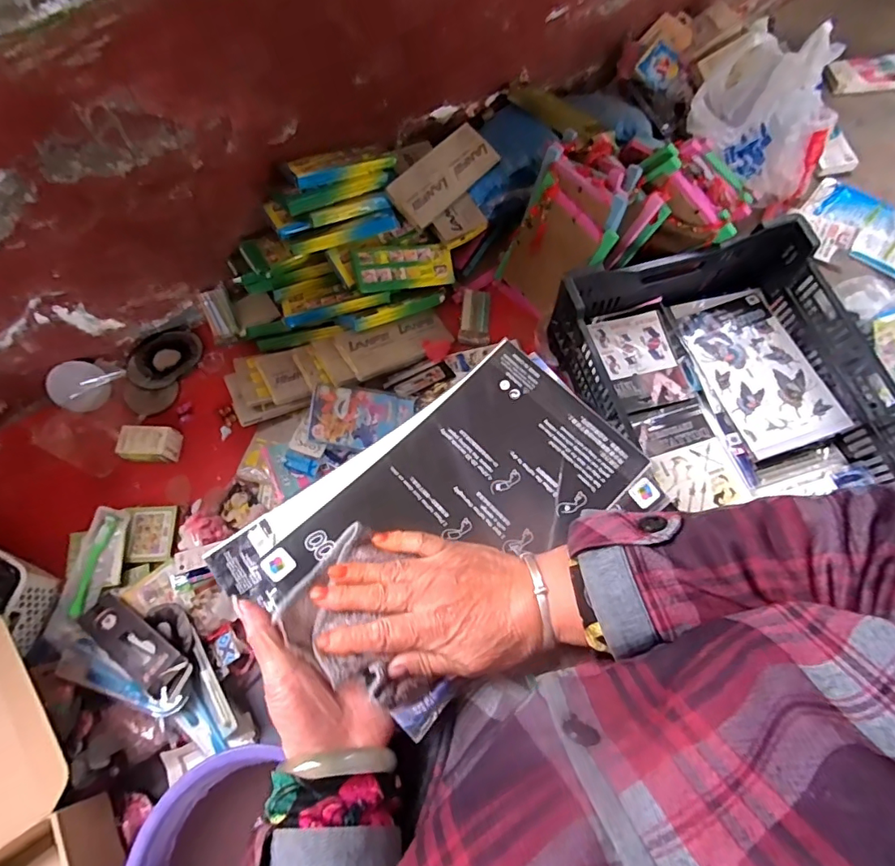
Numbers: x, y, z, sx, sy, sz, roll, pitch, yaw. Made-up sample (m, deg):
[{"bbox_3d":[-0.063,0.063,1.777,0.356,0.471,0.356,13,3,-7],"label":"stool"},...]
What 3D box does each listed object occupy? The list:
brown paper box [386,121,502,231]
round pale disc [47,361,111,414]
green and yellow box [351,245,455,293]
[{"bbox_3d":[-0.003,-0.448,0.876,0.208,0.020,0.089,-46,106,-16],"label":"brown paper box"},{"bbox_3d":[-0.657,-0.082,0.904,0.093,0.016,0.088,0,91,-23],"label":"round pale disc"},{"bbox_3d":[-0.073,-0.287,0.877,0.175,0.021,0.068,-14,105,-25],"label":"green and yellow box"}]

